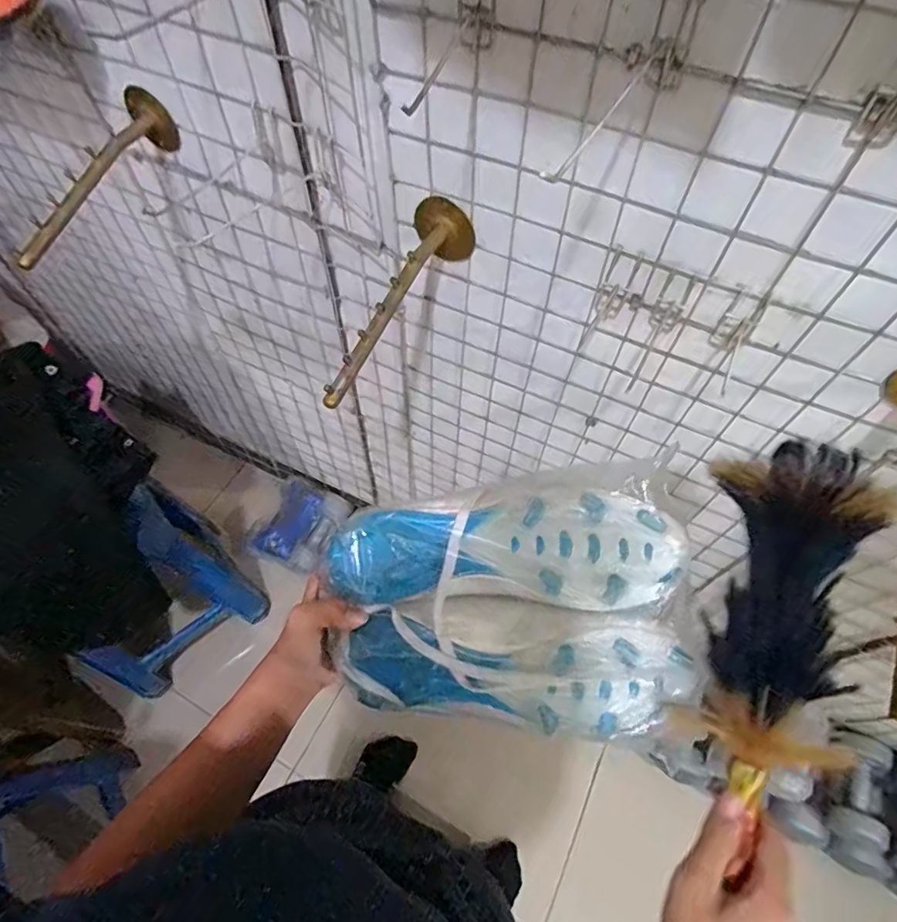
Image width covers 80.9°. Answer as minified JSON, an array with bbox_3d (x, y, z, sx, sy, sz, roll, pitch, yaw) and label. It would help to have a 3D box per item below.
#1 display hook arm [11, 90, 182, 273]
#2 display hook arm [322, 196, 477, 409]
[{"bbox_3d":[-0.409,-0.332,0.618,0.071,0.068,0.258,14,61,7],"label":"display hook arm"},{"bbox_3d":[-0.049,-0.166,0.542,0.065,0.074,0.248,21,62,11],"label":"display hook arm"}]

